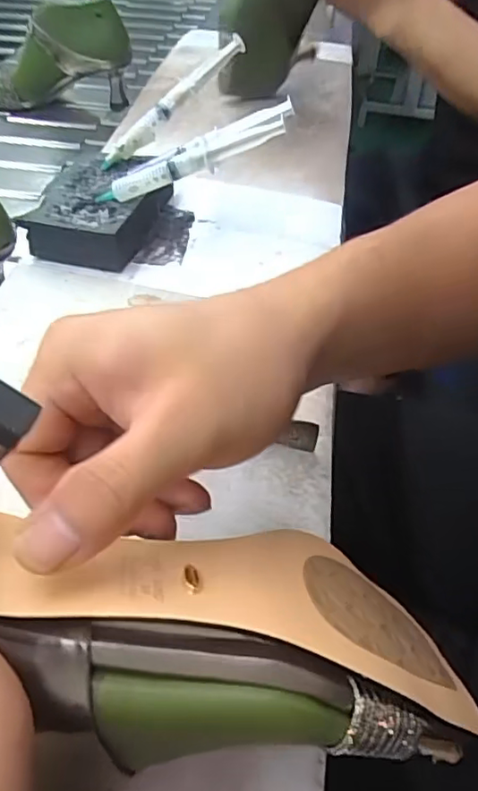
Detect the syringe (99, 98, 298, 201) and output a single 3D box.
[{"bbox_3d":[-0.036,-0.180,0.432,0.160,0.018,0.034,-19,41,14],"label":"syringe"}]

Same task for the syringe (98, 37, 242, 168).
[{"bbox_3d":[-0.056,-0.251,0.490,0.158,0.022,0.020,-42,52,2],"label":"syringe"}]

